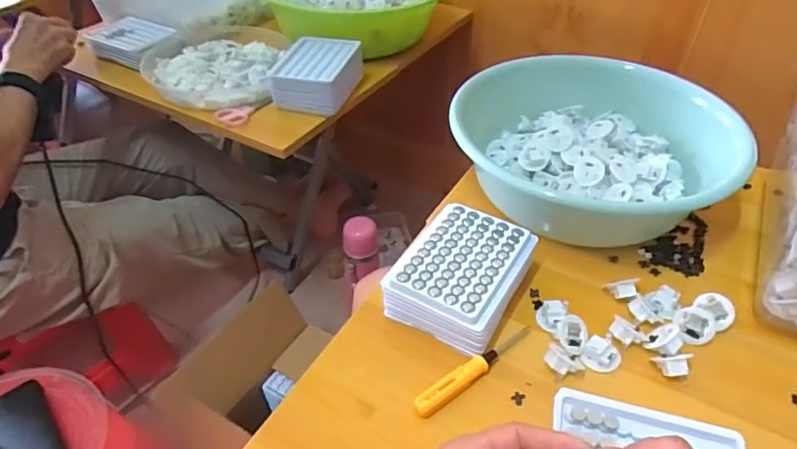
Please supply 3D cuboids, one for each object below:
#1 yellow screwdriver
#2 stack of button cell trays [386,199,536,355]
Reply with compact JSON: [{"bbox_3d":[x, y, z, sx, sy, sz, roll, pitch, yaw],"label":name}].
[{"bbox_3d":[0.064,0.120,0.438,0.125,0.017,0.015,-29,50,-27],"label":"yellow screwdriver"},{"bbox_3d":[0.059,0.048,0.488,0.099,0.053,0.125,24,48,24],"label":"stack of button cell trays"}]

